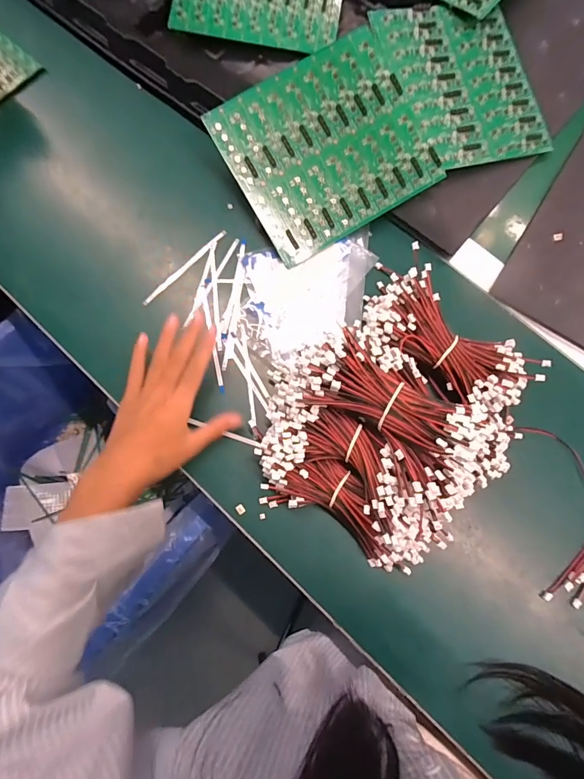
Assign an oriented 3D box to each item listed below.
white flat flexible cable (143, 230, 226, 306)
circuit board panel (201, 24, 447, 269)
[{"bbox_3d":[-0.118,-0.136,0.437,0.009,0.006,0.119,43,81,8],"label":"white flat flexible cable"},{"bbox_3d":[0.037,-0.255,0.418,0.197,0.007,0.173,-31,95,-1],"label":"circuit board panel"}]

